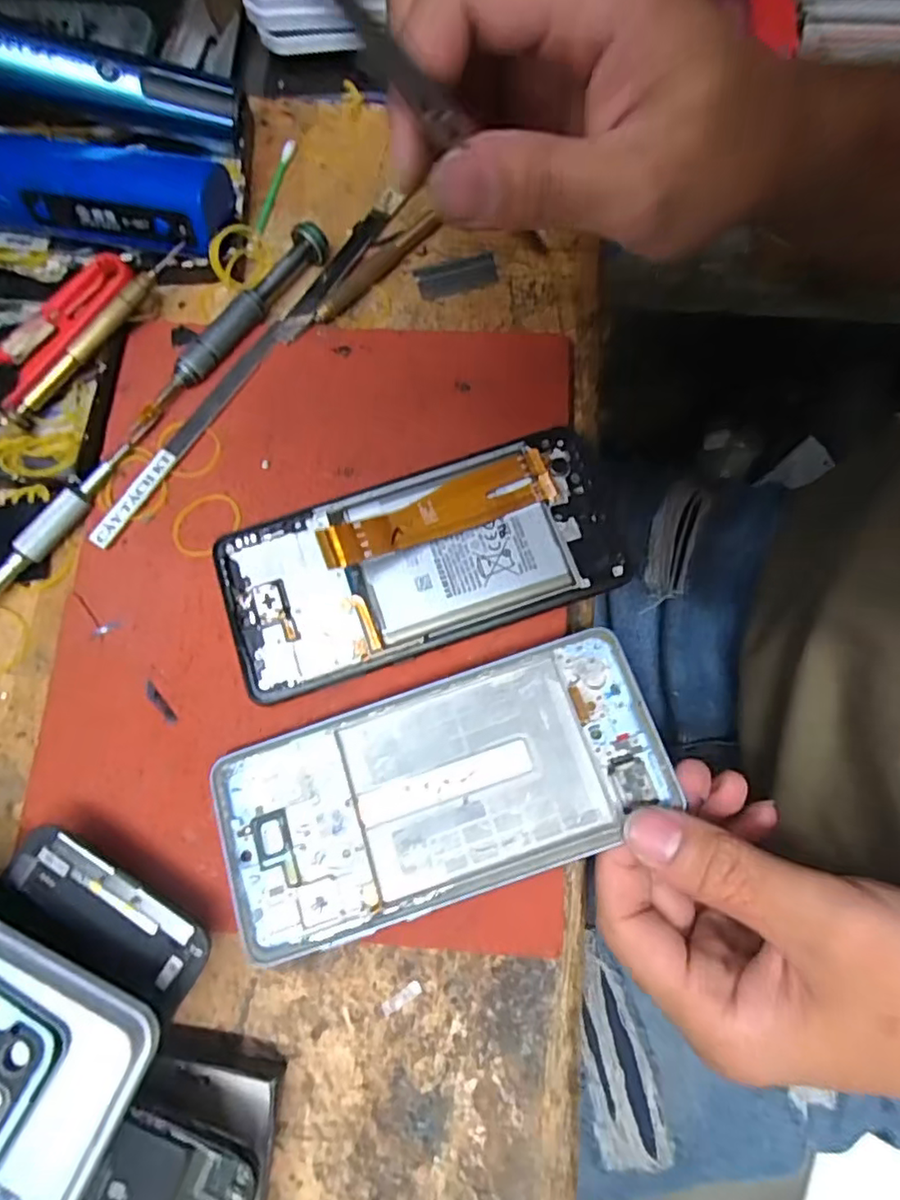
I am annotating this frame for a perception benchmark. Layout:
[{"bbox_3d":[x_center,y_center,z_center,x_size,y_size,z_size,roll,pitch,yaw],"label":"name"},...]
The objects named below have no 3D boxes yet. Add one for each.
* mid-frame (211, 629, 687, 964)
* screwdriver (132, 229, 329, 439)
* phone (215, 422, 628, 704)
[{"bbox_3d":[-0.004,0.067,0.223,0.158,0.009,0.072,-20,76,-1],"label":"mid-frame"},{"bbox_3d":[-0.099,-0.120,0.278,0.011,0.014,0.123,36,78,10],"label":"screwdriver"},{"bbox_3d":[-0.011,-0.018,0.246,0.157,0.022,0.071,-18,76,-4],"label":"phone"}]

